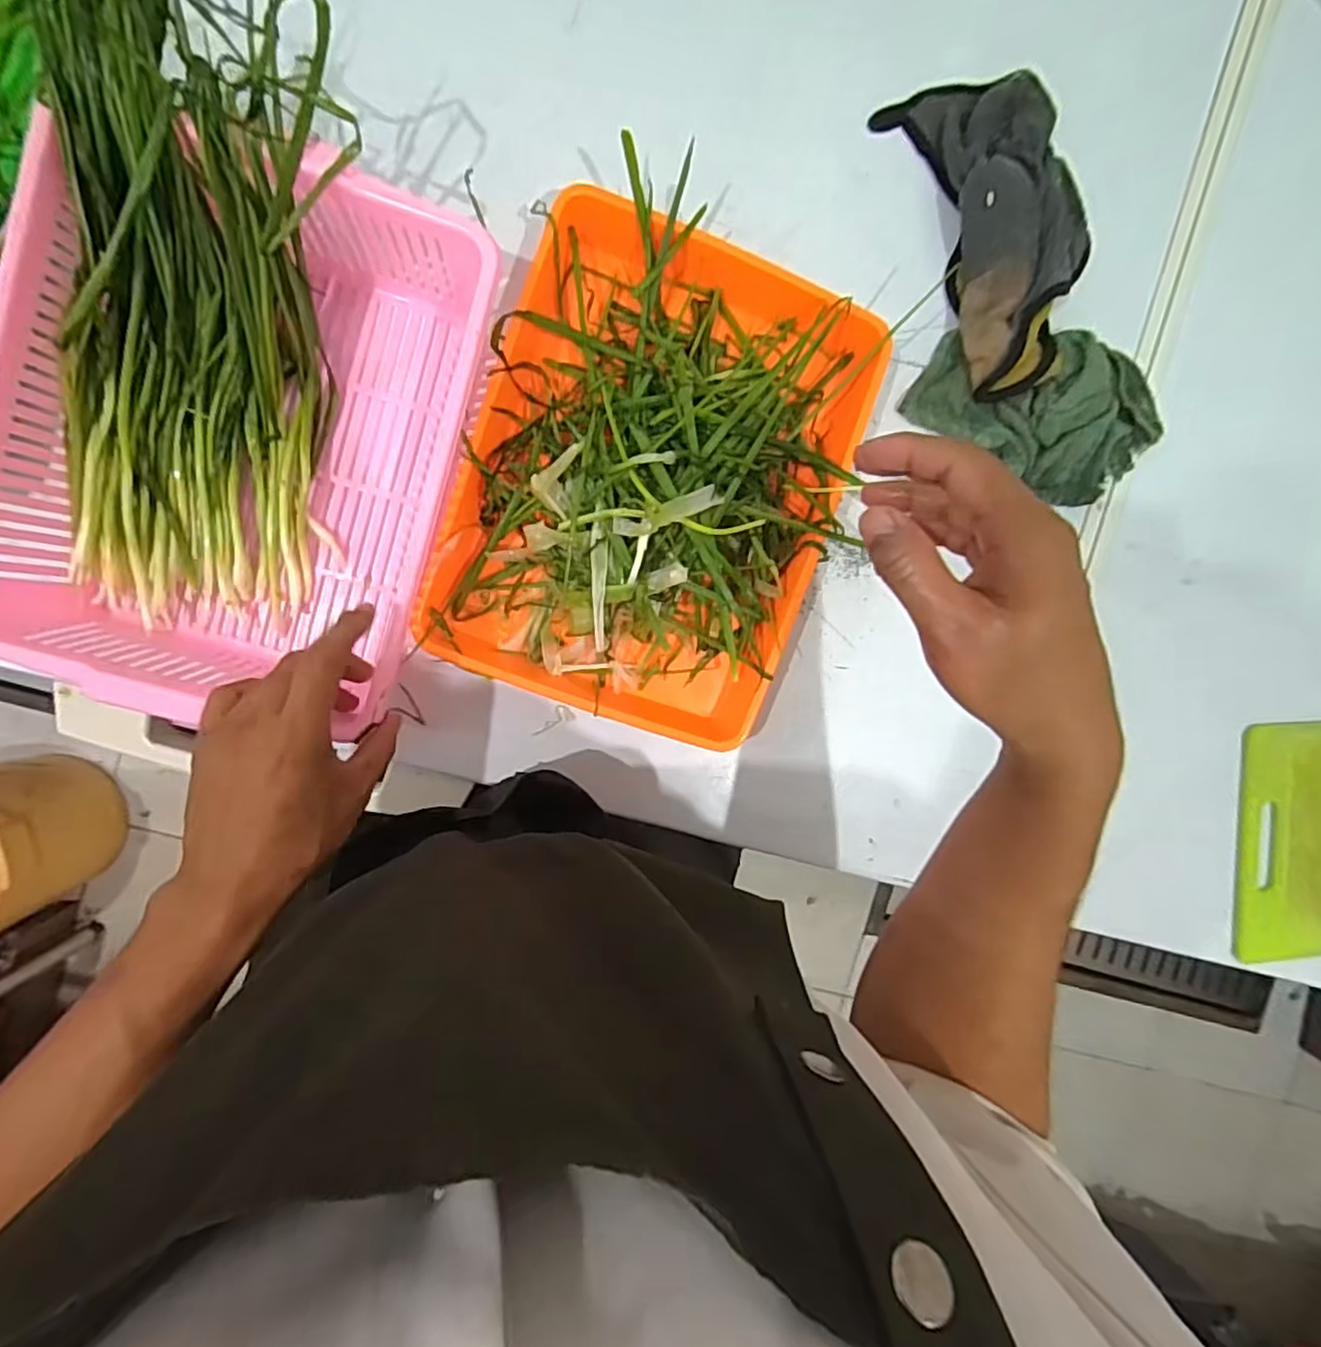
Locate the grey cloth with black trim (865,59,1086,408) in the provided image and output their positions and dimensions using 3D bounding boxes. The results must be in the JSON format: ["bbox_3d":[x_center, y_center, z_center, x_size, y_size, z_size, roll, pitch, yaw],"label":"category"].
[{"bbox_3d":[0.256,-0.325,0.482,0.125,0.037,0.219,-22,96,-5],"label":"grey cloth with black trim"}]

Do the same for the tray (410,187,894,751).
[{"bbox_3d":[-0.002,-0.130,0.451,0.240,0.056,0.319,18,91,-8],"label":"tray"}]

